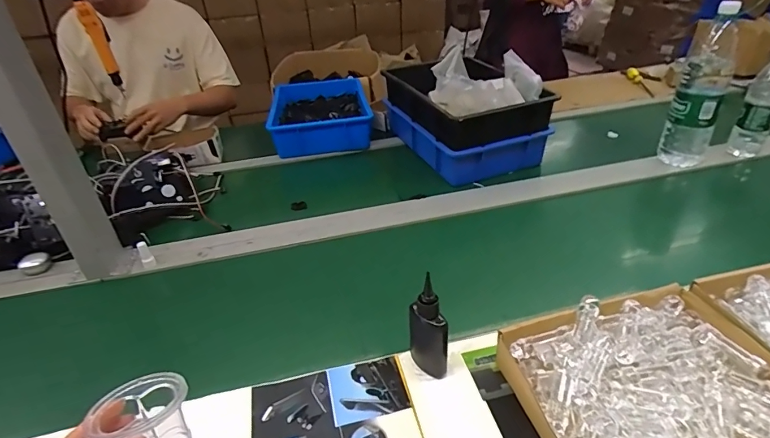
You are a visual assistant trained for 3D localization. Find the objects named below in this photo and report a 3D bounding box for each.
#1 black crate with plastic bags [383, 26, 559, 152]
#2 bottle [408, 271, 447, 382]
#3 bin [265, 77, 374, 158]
[{"bbox_3d":[0.184,-0.313,1.037,0.267,0.129,0.372,-14,34,-16],"label":"black crate with plastic bags"},{"bbox_3d":[0.052,0.132,0.512,0.043,0.128,0.044,-3,33,2],"label":"bottle"},{"bbox_3d":[-0.192,-0.318,1.275,0.271,0.099,0.404,-8,33,-6],"label":"bin"}]

